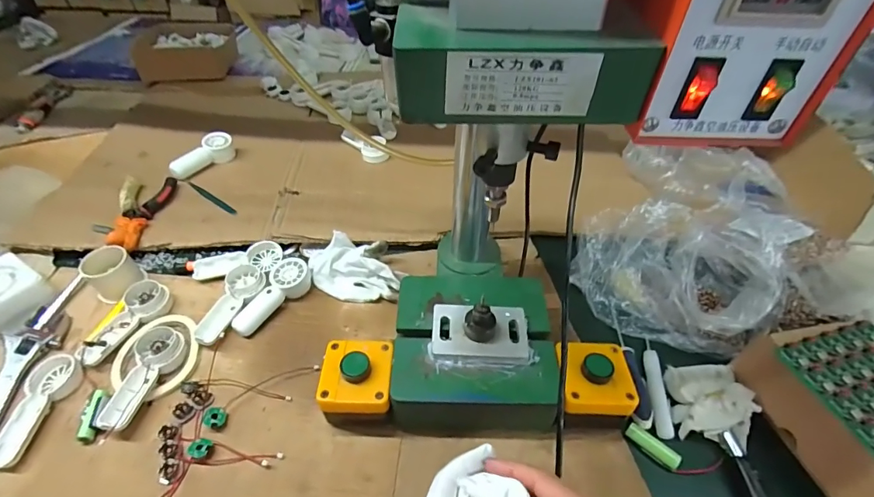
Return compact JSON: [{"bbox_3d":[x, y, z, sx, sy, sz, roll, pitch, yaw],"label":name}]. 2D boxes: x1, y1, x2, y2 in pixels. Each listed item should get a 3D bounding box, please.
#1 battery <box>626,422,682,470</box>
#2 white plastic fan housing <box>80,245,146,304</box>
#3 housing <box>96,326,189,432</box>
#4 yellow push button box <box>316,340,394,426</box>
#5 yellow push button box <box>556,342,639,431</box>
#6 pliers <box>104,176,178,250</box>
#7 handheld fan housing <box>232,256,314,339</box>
[{"bbox_3d":[0.208,0.193,0.423,0.050,0.014,0.015,31,51,28],"label":"battery"},{"bbox_3d":[-0.398,0.032,0.537,0.058,0.050,0.053,31,51,28],"label":"white plastic fan housing"},{"bbox_3d":[-0.316,0.136,0.463,0.053,0.024,0.110,11,45,11],"label":"housing"},{"bbox_3d":[-0.078,0.136,0.438,0.069,0.067,0.078,1,44,1],"label":"yellow push button box"},{"bbox_3d":[0.154,0.138,0.441,0.071,0.066,0.073,0,46,-1],"label":"yellow push button box"},{"bbox_3d":[-0.425,-0.056,0.628,0.065,0.028,0.160,-9,44,-10],"label":"pliers"},{"bbox_3d":[-0.198,0.060,0.533,0.046,0.023,0.110,17,46,16],"label":"handheld fan housing"}]

